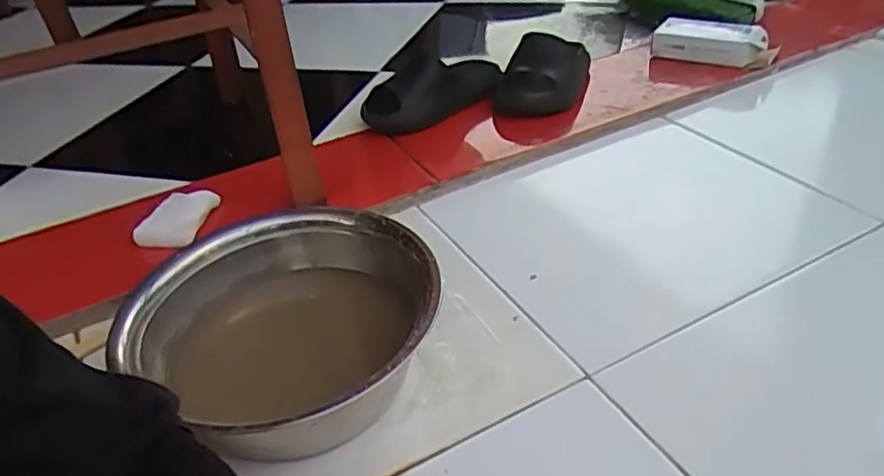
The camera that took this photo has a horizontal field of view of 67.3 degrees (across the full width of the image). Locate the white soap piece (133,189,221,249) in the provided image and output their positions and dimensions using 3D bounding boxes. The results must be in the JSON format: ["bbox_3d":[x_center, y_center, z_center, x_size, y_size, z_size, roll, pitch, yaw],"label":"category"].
[{"bbox_3d":[-0.316,-0.026,0.798,0.070,0.021,0.091,0,36,11],"label":"white soap piece"}]

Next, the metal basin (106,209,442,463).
[{"bbox_3d":[-0.120,0.086,0.601,0.253,0.114,0.225,15,40,24],"label":"metal basin"}]

